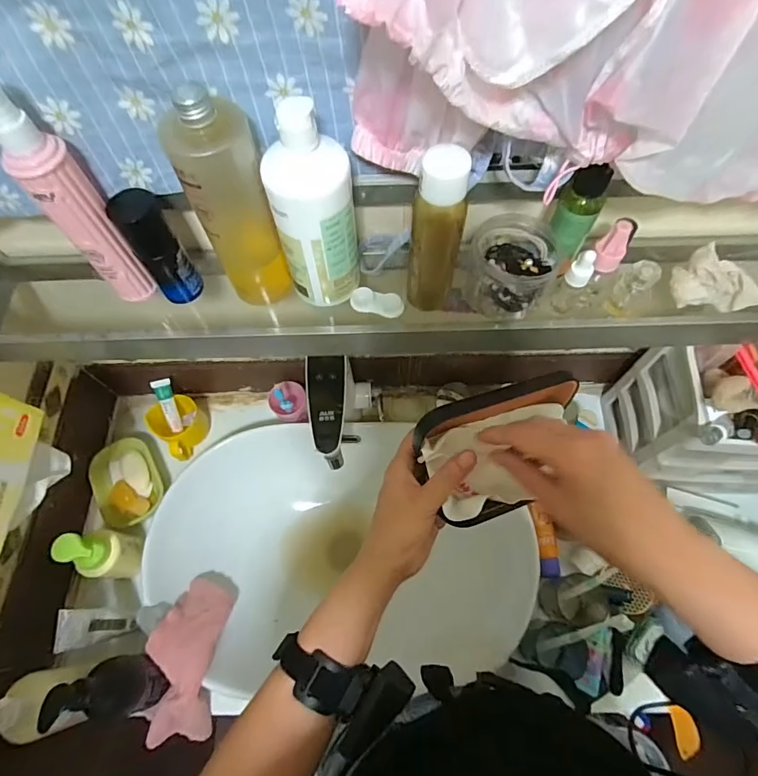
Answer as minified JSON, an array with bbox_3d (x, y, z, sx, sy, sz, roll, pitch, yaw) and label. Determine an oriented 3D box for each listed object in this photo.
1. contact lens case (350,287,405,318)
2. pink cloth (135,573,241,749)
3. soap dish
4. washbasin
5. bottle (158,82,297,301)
[{"bbox_3d":[-0.002,-0.087,0.456,0.054,0.009,0.025,14,66,7],"label":"contact lens case"},{"bbox_3d":[-0.273,0.383,0.645,0.080,0.098,0.212,5,65,3],"label":"pink cloth"},{"bbox_3d":[-0.420,0.155,0.742,0.094,0.038,0.137,-20,66,-8],"label":"soap dish"},{"bbox_3d":[-0.060,0.248,0.737,0.560,0.145,0.376,-5,65,-1],"label":"washbasin"},{"bbox_3d":[-0.124,-0.157,0.393,0.059,0.194,0.055,-14,66,-6],"label":"bottle"}]

